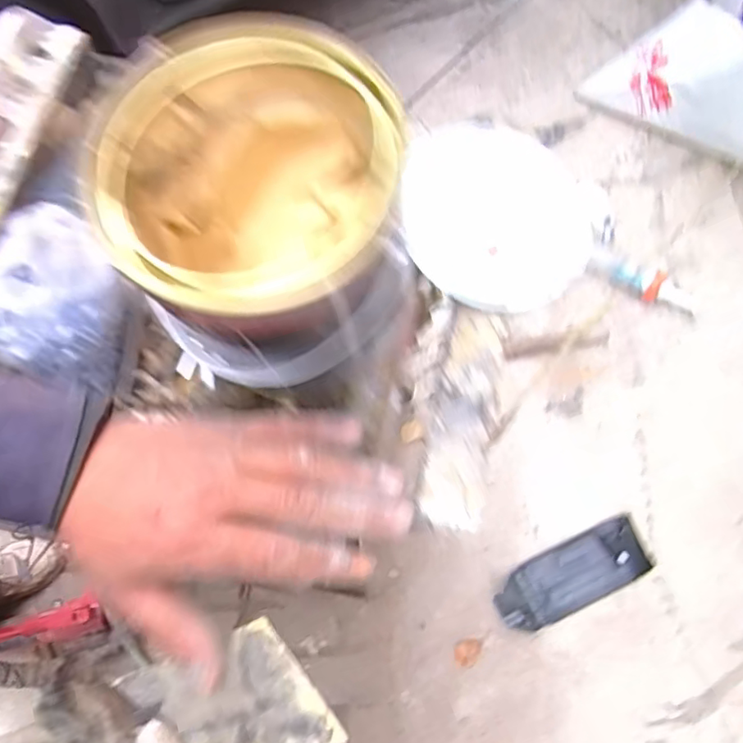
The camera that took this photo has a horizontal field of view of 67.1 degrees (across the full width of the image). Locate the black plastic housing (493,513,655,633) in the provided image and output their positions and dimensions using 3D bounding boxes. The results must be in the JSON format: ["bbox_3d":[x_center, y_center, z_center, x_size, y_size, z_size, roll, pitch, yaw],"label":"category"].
[{"bbox_3d":[0.387,0.399,1.088,0.301,0.025,0.116,-28,68,-1],"label":"black plastic housing"}]

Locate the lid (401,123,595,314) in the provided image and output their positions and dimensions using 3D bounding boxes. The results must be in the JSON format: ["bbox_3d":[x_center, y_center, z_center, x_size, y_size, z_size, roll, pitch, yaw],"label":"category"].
[{"bbox_3d":[0.093,-0.118,0.416,0.144,0.015,0.144,2,79,-11],"label":"lid"}]

